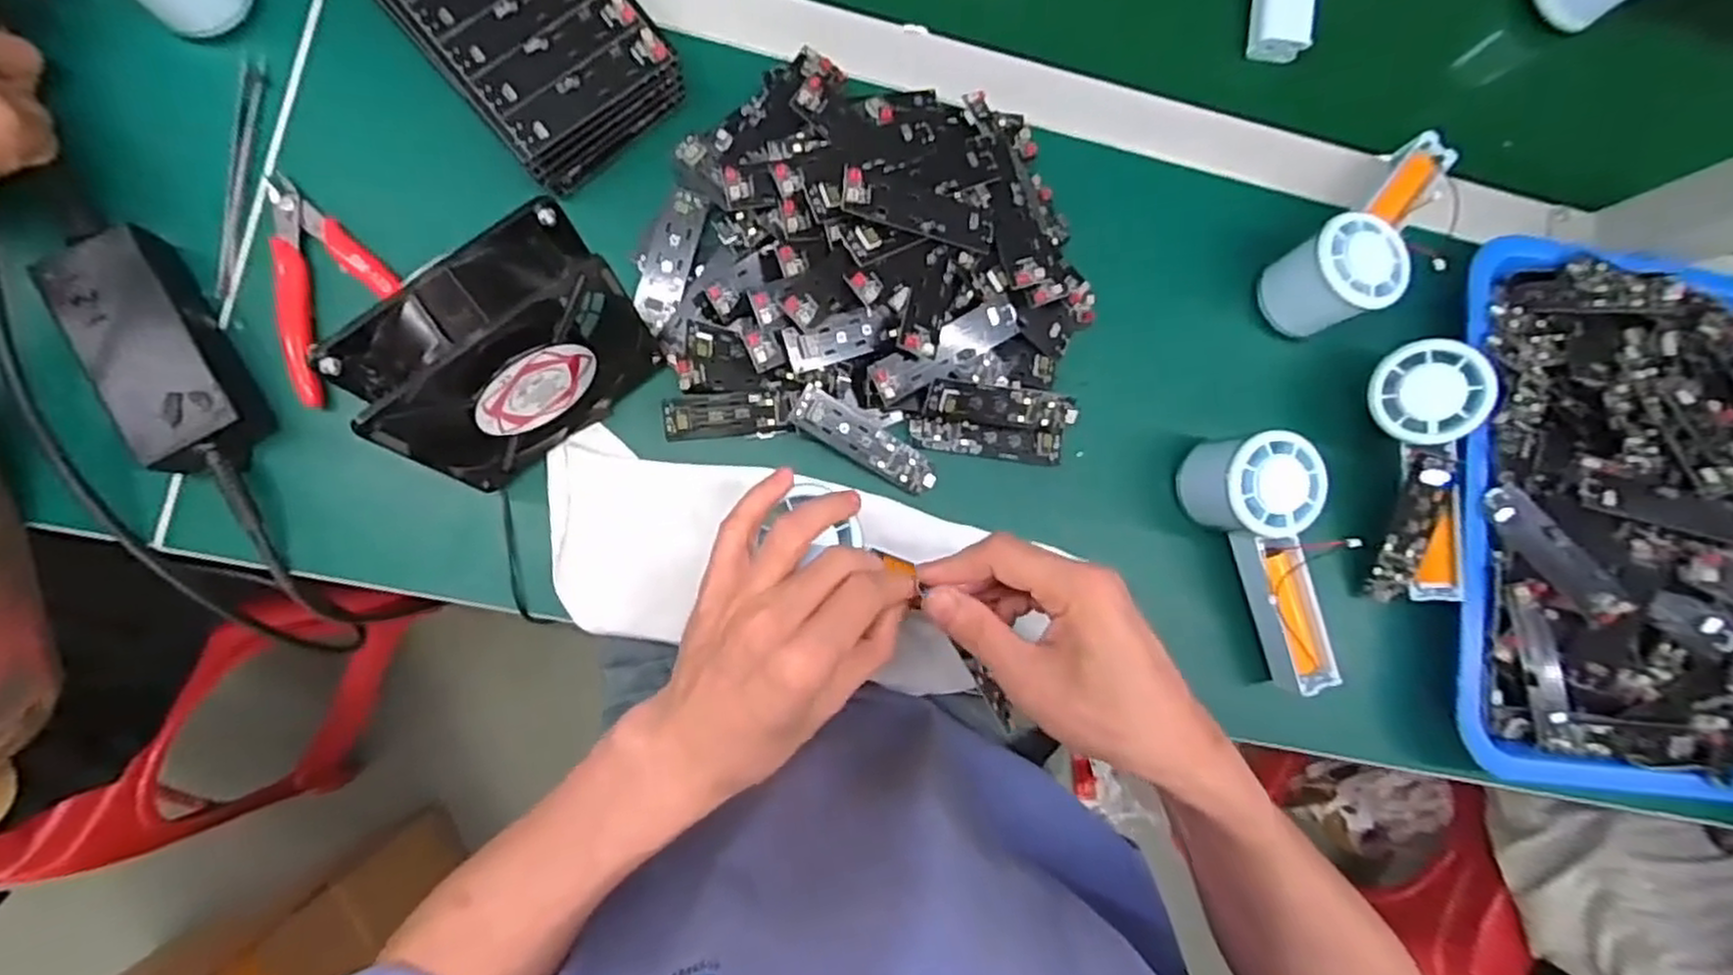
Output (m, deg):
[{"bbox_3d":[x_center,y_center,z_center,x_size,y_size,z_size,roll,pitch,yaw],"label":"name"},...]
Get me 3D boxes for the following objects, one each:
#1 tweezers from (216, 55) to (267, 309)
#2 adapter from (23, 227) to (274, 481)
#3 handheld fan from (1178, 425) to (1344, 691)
[{"bbox_3d":[-0.334,-0.166,0.399,0.016,0.006,0.132,2,86,-7],"label":"tweezers"},{"bbox_3d":[-0.351,-0.066,0.373,0.049,0.035,0.129,-31,90,-9],"label":"adapter"},{"bbox_3d":[0.229,0.041,0.433,0.051,0.057,0.148,-21,101,-8],"label":"handheld fan"}]

